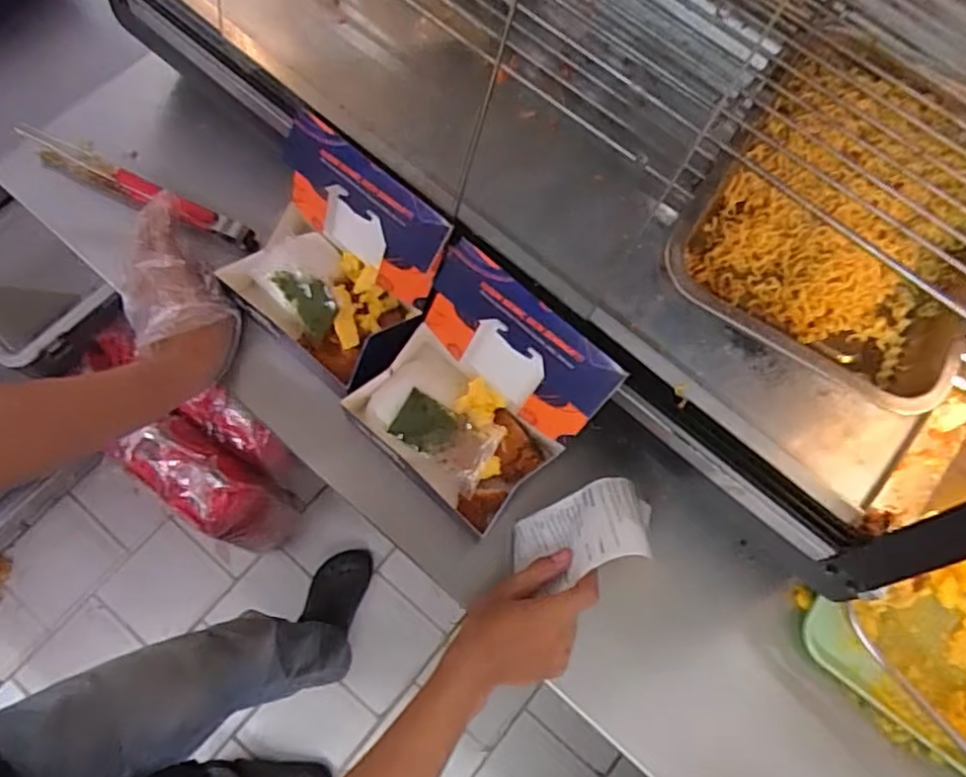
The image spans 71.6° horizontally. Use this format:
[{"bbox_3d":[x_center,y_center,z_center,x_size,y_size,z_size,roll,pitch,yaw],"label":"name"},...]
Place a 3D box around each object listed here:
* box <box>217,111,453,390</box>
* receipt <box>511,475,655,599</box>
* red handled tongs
[{"bbox_3d":[-0.142,-0.120,0.618,0.177,0.134,0.143,41,74,9],"label":"box"},{"bbox_3d":[0.082,0.132,0.593,0.119,0.025,0.079,-30,41,18],"label":"receipt"},{"bbox_3d":[-0.383,-0.221,0.726,0.299,0.044,0.023,24,71,6],"label":"red handled tongs"}]

